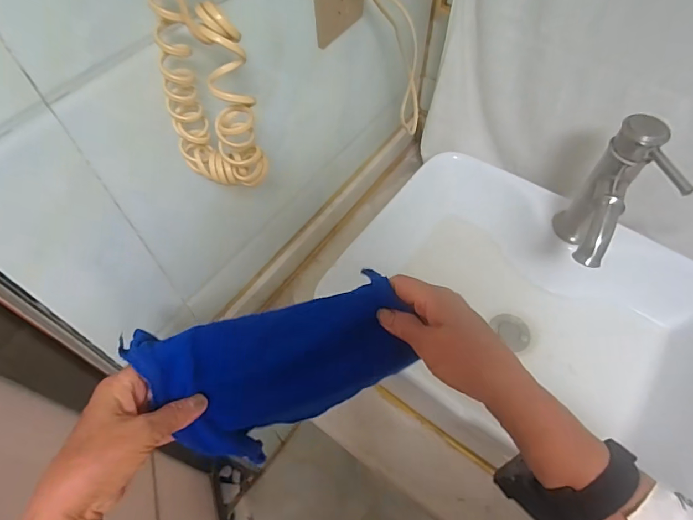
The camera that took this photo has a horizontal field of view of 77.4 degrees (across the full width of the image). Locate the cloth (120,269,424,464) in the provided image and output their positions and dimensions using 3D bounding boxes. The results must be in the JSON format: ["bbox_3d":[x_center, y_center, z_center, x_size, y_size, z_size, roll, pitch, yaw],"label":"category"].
[{"bbox_3d":[-0.053,0.101,0.396,0.228,0.131,0.028,-18,18,-12],"label":"cloth"}]

